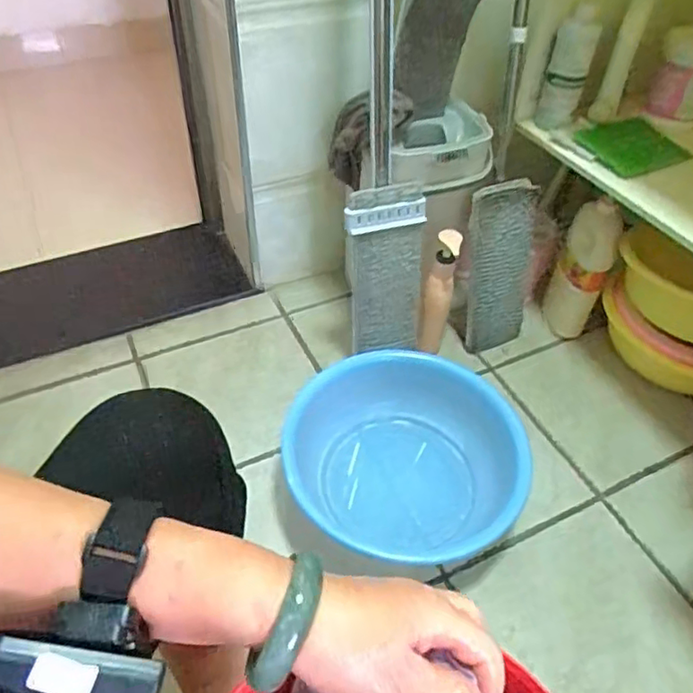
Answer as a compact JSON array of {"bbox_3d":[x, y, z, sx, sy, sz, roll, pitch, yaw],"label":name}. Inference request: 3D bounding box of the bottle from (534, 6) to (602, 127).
[{"bbox_3d":[0.377,-0.468,1.012,0.061,0.185,0.053,23,50,17],"label":"bottle"}]

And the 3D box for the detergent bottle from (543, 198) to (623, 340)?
[{"bbox_3d":[0.461,-0.148,1.170,0.096,0.268,0.094,23,50,17],"label":"detergent bottle"}]

